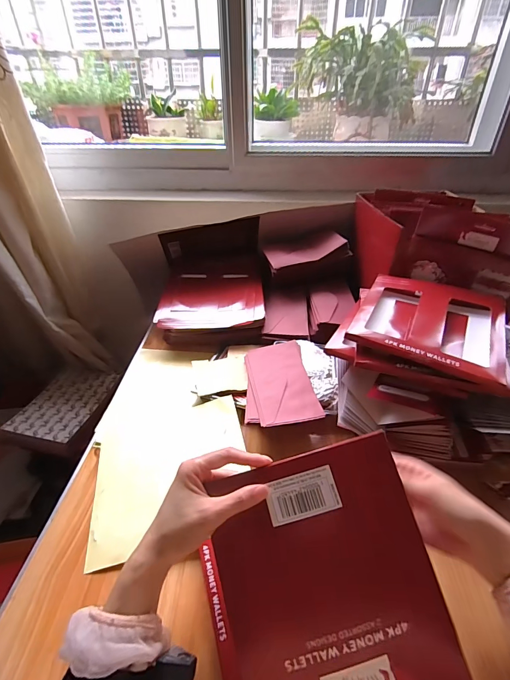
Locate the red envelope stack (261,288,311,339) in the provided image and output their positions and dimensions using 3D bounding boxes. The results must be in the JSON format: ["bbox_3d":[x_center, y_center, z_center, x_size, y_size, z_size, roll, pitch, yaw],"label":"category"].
[{"bbox_3d":[0.069,-0.061,0.769,0.093,0.014,0.182,3,37,3],"label":"red envelope stack"}]

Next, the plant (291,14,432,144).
[{"bbox_3d":[0.307,-0.768,1.073,0.371,0.261,0.309,6,37,6],"label":"plant"}]

